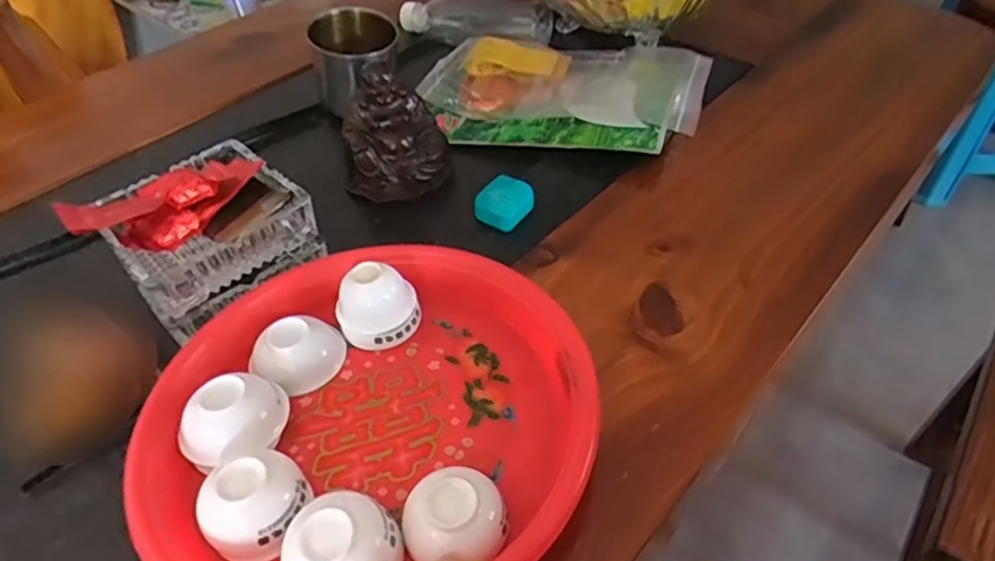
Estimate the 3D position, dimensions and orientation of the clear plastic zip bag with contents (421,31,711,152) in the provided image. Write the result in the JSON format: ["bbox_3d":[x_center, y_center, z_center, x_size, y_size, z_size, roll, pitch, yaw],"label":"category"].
[{"bbox_3d":[0.063,-0.196,0.631,0.273,0.050,0.187,12,48,17],"label":"clear plastic zip bag with contents"}]

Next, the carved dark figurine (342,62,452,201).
[{"bbox_3d":[-0.090,-0.127,0.553,0.090,0.093,0.071,-9,45,-2],"label":"carved dark figurine"}]

